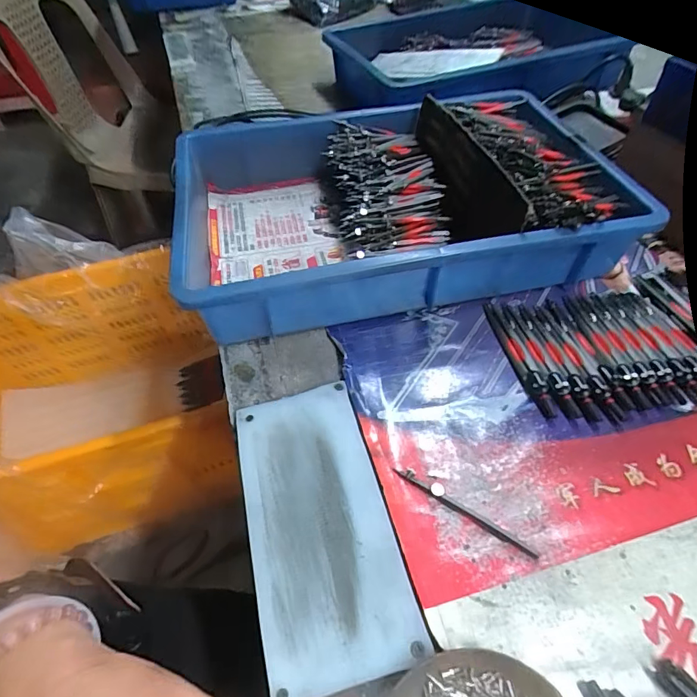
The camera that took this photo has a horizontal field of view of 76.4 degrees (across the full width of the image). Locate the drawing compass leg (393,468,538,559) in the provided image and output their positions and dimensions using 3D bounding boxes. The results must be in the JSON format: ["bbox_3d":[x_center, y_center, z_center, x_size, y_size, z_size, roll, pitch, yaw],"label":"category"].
[{"bbox_3d":[0.080,0.111,0.309,0.105,0.007,0.009,28,57,22],"label":"drawing compass leg"}]

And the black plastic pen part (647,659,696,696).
[{"bbox_3d":[0.189,0.192,0.241,0.012,0.010,0.044,-32,57,-22],"label":"black plastic pen part"}]

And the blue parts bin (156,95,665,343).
[{"bbox_3d":[0.044,-0.162,0.477,0.428,0.087,0.292,-11,52,-8],"label":"blue parts bin"}]

